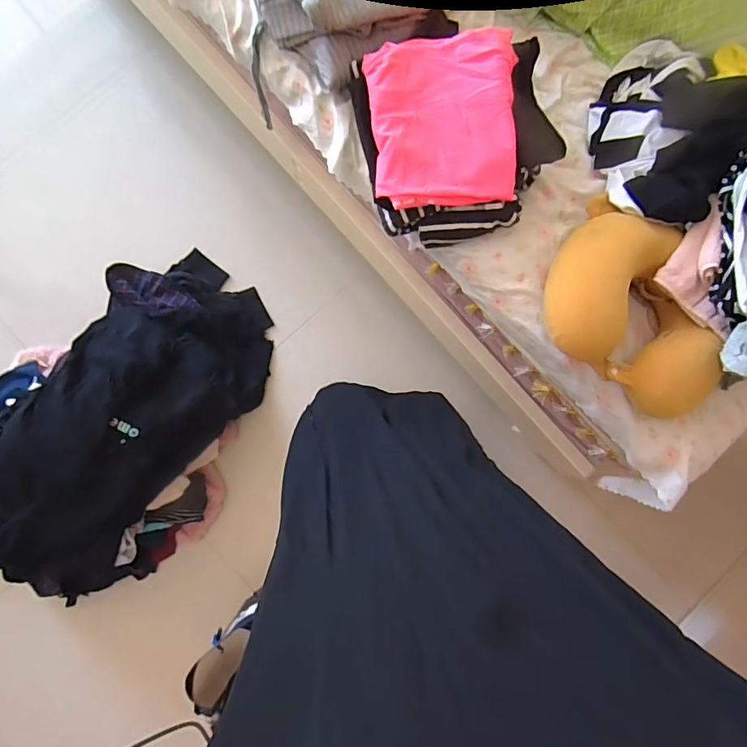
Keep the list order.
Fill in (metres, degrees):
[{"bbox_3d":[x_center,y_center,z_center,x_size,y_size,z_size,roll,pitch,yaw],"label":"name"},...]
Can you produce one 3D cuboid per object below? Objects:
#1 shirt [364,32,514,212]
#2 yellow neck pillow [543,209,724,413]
[{"bbox_3d":[0.091,-0.339,0.619,0.188,0.021,0.214,0,96,6],"label":"shirt"},{"bbox_3d":[0.386,-0.080,0.656,0.282,0.082,0.216,32,86,-3],"label":"yellow neck pillow"}]

